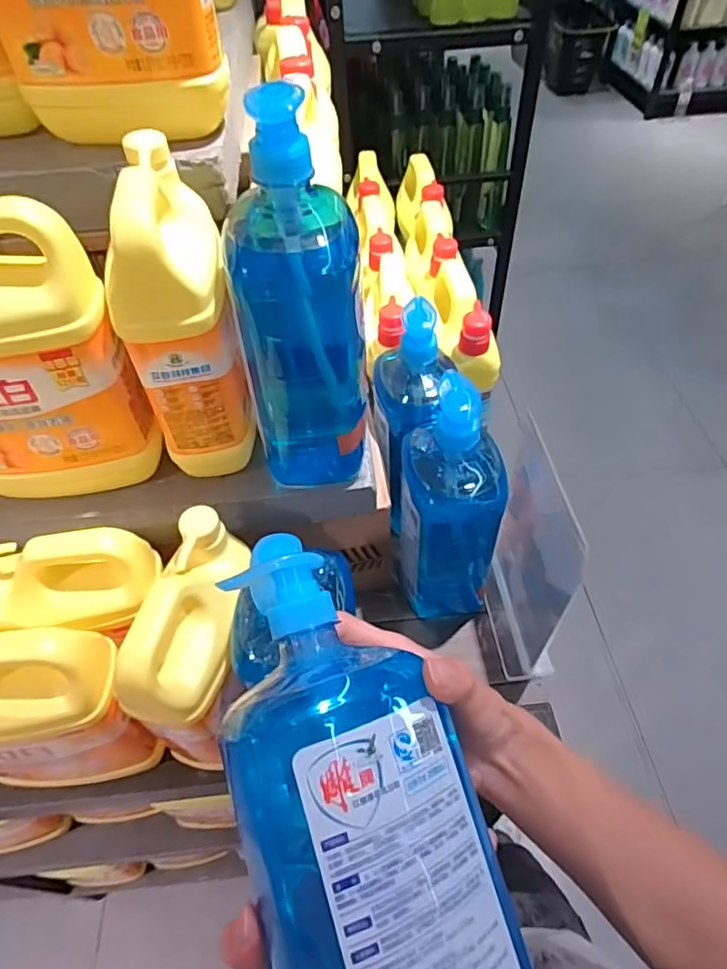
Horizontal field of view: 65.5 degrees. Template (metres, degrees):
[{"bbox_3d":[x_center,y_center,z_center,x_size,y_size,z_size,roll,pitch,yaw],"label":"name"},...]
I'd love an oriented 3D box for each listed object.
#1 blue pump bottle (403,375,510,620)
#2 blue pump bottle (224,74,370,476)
[{"bbox_3d":[0.080,0.031,0.535,0.087,0.266,0.093,-8,51,-3],"label":"blue pump bottle"},{"bbox_3d":[-0.040,-0.107,0.397,0.086,0.268,0.071,-5,51,-1],"label":"blue pump bottle"}]

